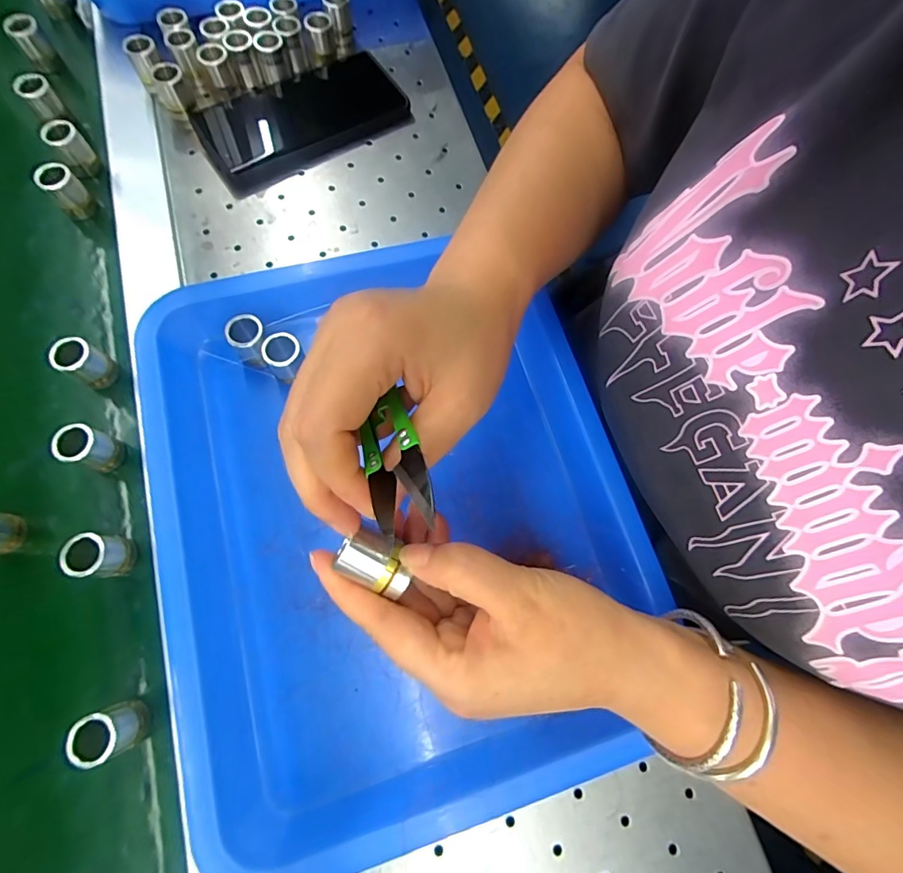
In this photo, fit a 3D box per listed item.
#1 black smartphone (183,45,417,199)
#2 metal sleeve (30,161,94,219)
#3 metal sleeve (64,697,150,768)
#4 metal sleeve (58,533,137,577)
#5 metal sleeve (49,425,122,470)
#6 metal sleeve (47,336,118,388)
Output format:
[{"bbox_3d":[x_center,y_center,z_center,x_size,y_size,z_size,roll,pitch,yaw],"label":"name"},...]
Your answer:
[{"bbox_3d":[-0.122,-0.264,0.379,0.163,0.015,0.084,-30,77,-12],"label":"black smartphone"},{"bbox_3d":[-0.281,-0.179,0.337,0.020,0.033,0.023,40,74,9],"label":"metal sleeve"},{"bbox_3d":[-0.173,0.150,0.236,0.021,0.037,0.022,-16,74,-8],"label":"metal sleeve"},{"bbox_3d":[-0.197,0.068,0.263,0.020,0.039,0.022,5,72,-2],"label":"metal sleeve"},{"bbox_3d":[-0.218,0.008,0.278,0.020,0.032,0.021,1,72,-3],"label":"metal sleeve"},{"bbox_3d":[-0.233,-0.047,0.293,0.020,0.031,0.022,1,72,-3],"label":"metal sleeve"}]

